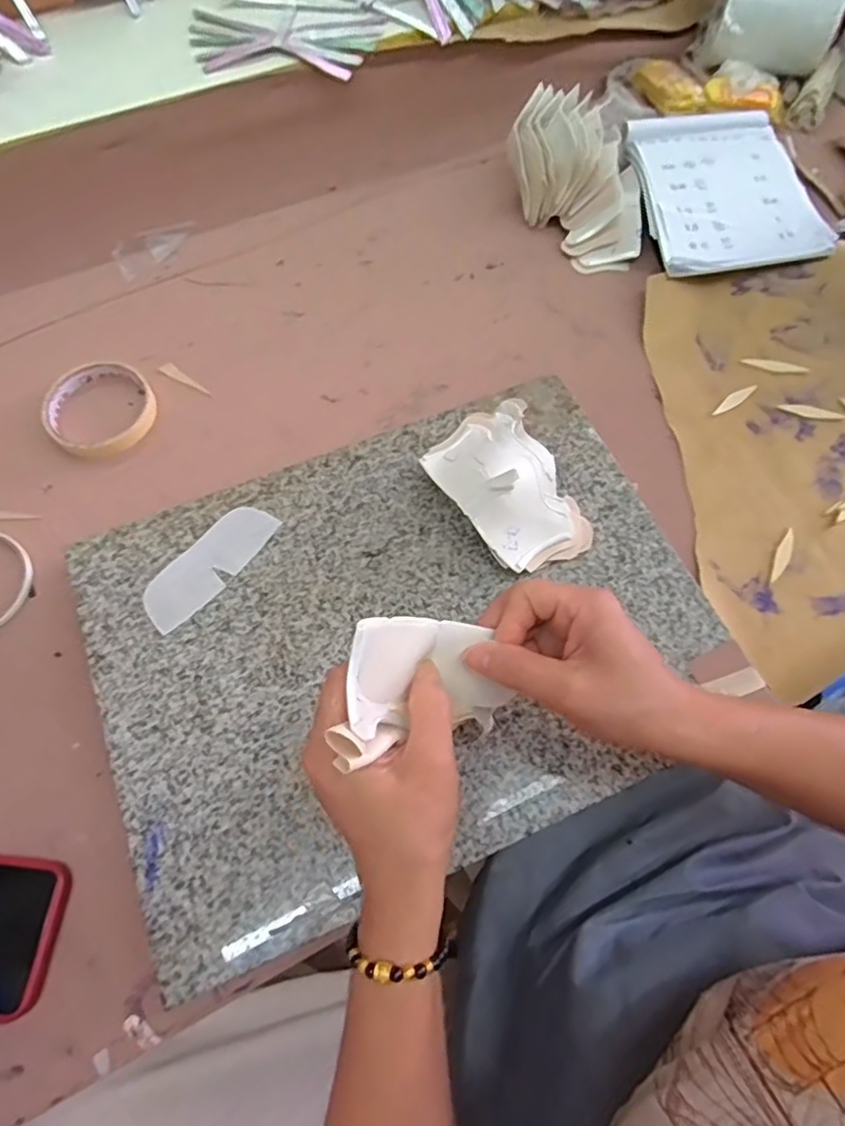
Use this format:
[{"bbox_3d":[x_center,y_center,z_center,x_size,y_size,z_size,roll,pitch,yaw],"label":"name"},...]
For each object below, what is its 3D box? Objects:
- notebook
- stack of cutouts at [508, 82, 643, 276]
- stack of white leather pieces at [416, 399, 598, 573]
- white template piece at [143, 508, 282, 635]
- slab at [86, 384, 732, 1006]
[{"bbox_3d":[0.278,-0.350,0.565,0.145,0.014,0.193,-4,69,0],"label":"notebook"},{"bbox_3d":[0.145,-0.361,0.572,0.116,0.074,0.155,-7,66,-1],"label":"stack of cutouts"},{"bbox_3d":[0.059,-0.054,0.428,0.089,0.051,0.123,-26,69,-11],"label":"stack of white leather pieces"},{"bbox_3d":[-0.149,0.000,0.429,0.040,0.004,0.104,38,73,17],"label":"white template piece"},{"bbox_3d":[-0.012,0.045,0.419,0.389,0.027,0.291,-22,67,-8],"label":"slab"}]

